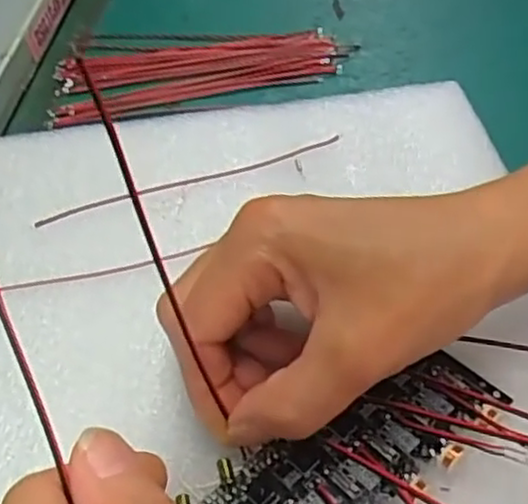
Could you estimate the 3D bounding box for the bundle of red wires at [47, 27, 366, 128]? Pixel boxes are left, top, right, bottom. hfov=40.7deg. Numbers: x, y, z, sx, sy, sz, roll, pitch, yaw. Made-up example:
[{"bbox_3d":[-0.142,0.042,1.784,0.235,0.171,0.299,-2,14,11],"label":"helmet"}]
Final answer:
[{"bbox_3d":[-0.034,-0.100,0.369,0.147,0.013,0.073,-8,48,-9],"label":"bundle of red wires"}]

